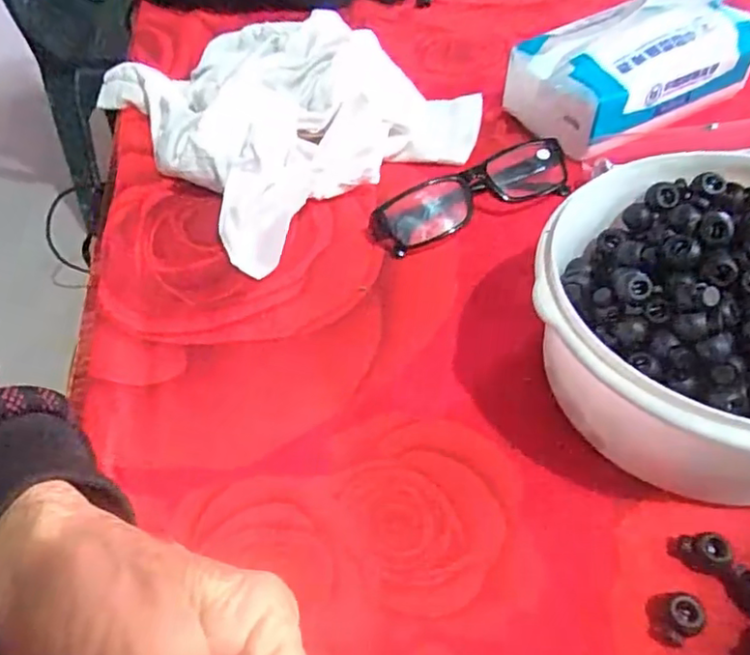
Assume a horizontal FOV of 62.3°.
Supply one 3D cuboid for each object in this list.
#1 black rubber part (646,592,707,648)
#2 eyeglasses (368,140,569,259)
[{"bbox_3d":[0.114,0.111,0.238,0.018,0.013,0.018,-1,50,2],"label":"black rubber part"},{"bbox_3d":[0.061,-0.089,0.401,0.134,0.029,0.047,-23,53,-16],"label":"eyeglasses"}]

